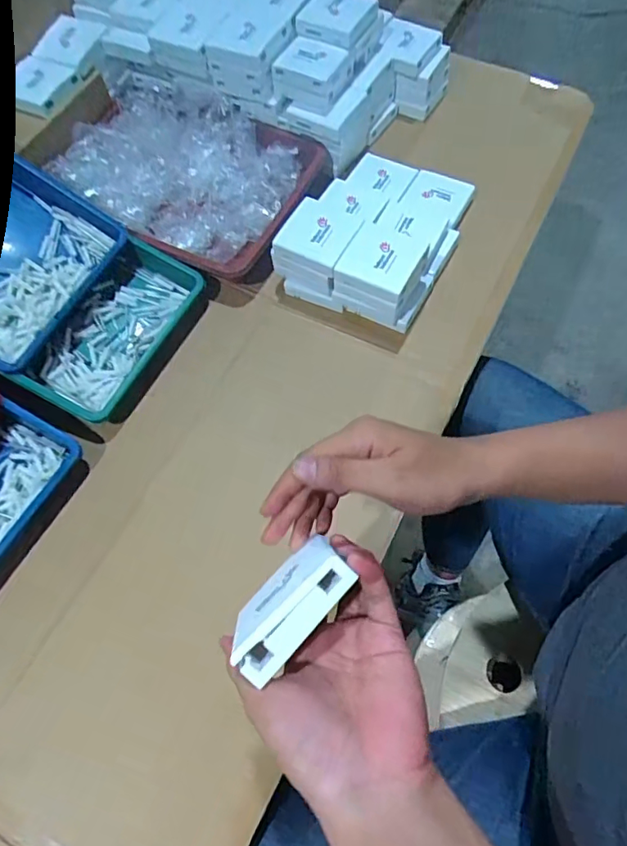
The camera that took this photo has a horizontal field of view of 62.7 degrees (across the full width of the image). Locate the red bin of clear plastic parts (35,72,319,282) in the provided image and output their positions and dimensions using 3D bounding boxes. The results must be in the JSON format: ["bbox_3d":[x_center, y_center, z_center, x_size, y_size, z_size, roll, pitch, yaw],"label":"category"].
[{"bbox_3d":[-0.174,-0.345,0.717,0.319,0.079,0.245,26,69,15],"label":"red bin of clear plastic parts"}]

